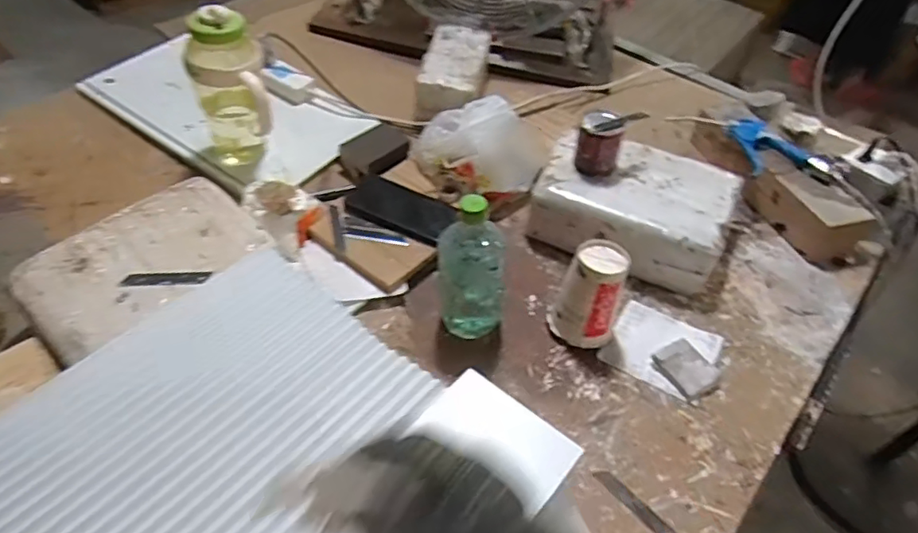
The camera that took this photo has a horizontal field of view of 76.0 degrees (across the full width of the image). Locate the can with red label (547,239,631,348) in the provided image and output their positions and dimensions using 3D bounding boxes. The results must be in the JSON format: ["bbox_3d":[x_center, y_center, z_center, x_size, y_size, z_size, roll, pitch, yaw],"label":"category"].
[{"bbox_3d":[0.168,0.033,0.742,0.076,0.123,0.086,21,50,14],"label":"can with red label"}]

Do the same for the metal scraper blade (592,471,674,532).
[{"bbox_3d":[0.186,0.252,0.621,0.018,0.004,0.099,-23,47,-31],"label":"metal scraper blade"}]

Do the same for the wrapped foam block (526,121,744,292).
[{"bbox_3d":[0.258,-0.098,0.882,0.273,0.106,0.201,21,50,13],"label":"wrapped foam block"}]

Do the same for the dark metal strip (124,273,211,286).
[{"bbox_3d":[-0.341,0.014,0.688,0.095,0.004,0.019,-3,49,-7],"label":"dark metal strip"}]

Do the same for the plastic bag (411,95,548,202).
[{"bbox_3d":[0.027,-0.199,0.926,0.166,0.115,0.152,-13,51,-16],"label":"plastic bag"}]

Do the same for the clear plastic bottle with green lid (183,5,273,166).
[{"bbox_3d":[-0.329,-0.243,0.861,0.100,0.233,0.102,-13,51,-16],"label":"clear plastic bottle with green lid"}]

